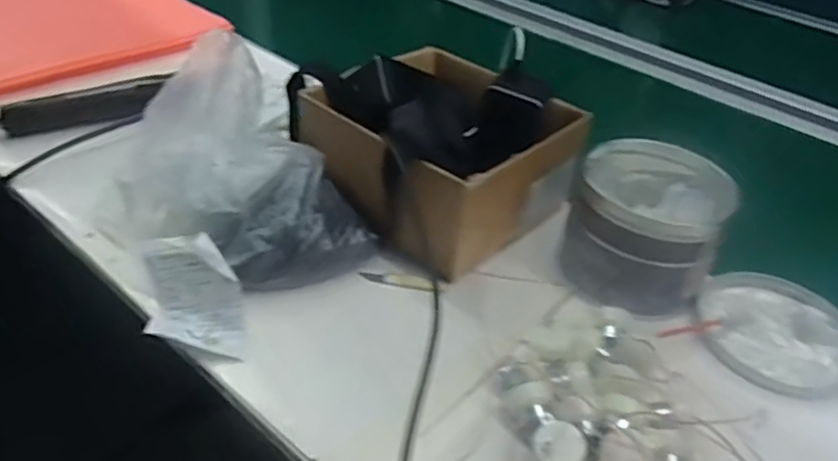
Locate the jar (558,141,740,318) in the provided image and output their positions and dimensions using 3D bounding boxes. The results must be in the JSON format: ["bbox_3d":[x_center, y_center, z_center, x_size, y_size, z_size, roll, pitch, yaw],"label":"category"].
[{"bbox_3d":[0.201,-0.003,0.582,0.117,0.101,0.120,5,38,-4],"label":"jar"}]

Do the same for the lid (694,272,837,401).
[{"bbox_3d":[0.305,0.083,0.559,0.130,0.016,0.130,5,38,-4],"label":"lid"}]

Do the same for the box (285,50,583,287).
[{"bbox_3d":[0.018,-0.091,0.629,0.218,0.138,0.203,30,43,26],"label":"box"}]

